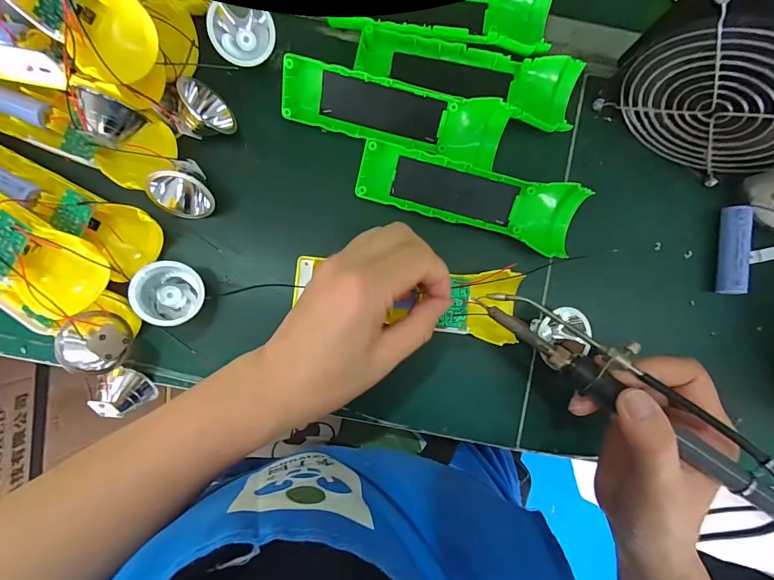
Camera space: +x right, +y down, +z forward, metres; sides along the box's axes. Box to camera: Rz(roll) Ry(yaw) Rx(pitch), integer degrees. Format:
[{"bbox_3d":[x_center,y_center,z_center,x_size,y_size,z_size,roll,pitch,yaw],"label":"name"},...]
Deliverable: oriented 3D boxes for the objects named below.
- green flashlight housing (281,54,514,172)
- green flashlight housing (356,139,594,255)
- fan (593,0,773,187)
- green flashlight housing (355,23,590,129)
[{"bbox_3d":[0.006,-0.127,0.267,0.161,0.033,0.043,11,93,-2],"label":"green flashlight housing"},{"bbox_3d":[0.060,-0.069,0.268,0.160,0.028,0.045,17,93,-2],"label":"green flashlight housing"},{"bbox_3d":[0.212,-0.128,0.229,0.122,0.119,0.050,40,87,0],"label":"fan"},{"bbox_3d":[0.061,-0.154,0.260,0.167,0.032,0.049,12,87,-2],"label":"green flashlight housing"}]

